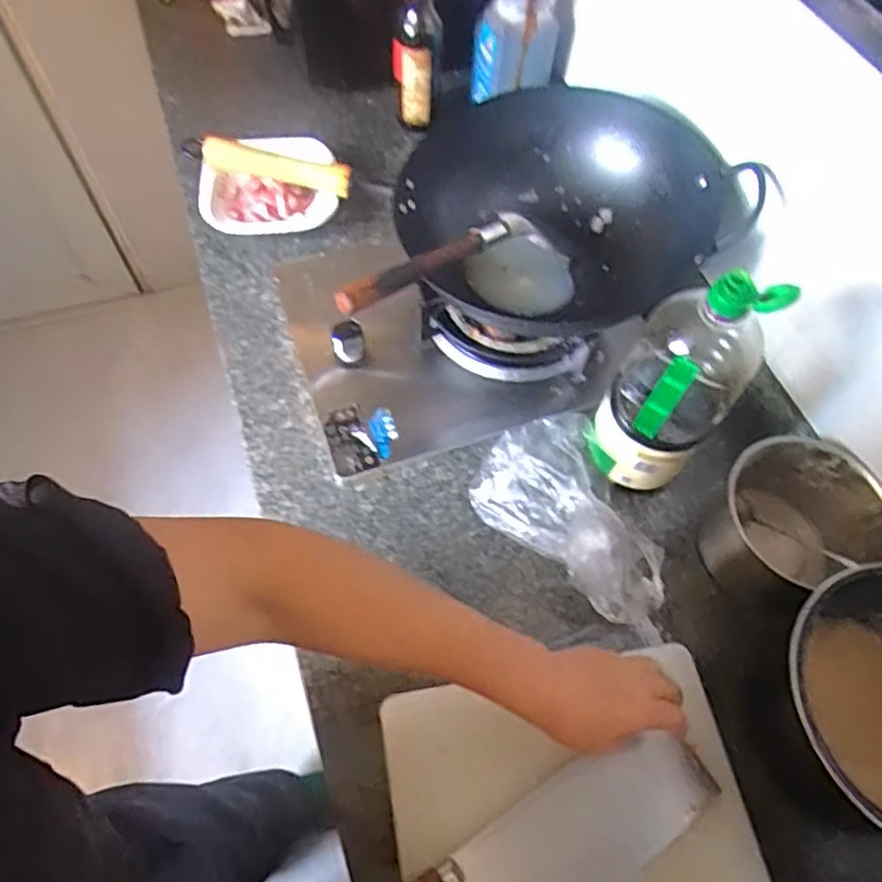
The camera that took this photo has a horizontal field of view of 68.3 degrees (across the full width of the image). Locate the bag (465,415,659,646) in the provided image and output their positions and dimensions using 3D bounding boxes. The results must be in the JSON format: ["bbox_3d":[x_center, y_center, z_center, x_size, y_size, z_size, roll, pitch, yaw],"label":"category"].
[{"bbox_3d":[0.133,0.080,0.654,0.145,0.106,0.243,-22,65,-14],"label":"bag"}]

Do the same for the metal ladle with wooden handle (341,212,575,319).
[{"bbox_3d":[0.023,-0.181,0.696,0.330,0.108,0.063,-15,59,-44],"label":"metal ladle with wooden handle"}]

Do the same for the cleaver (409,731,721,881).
[{"bbox_3d":[0.079,0.348,0.531,0.318,0.029,0.101,-20,64,-13],"label":"cleaver"}]

